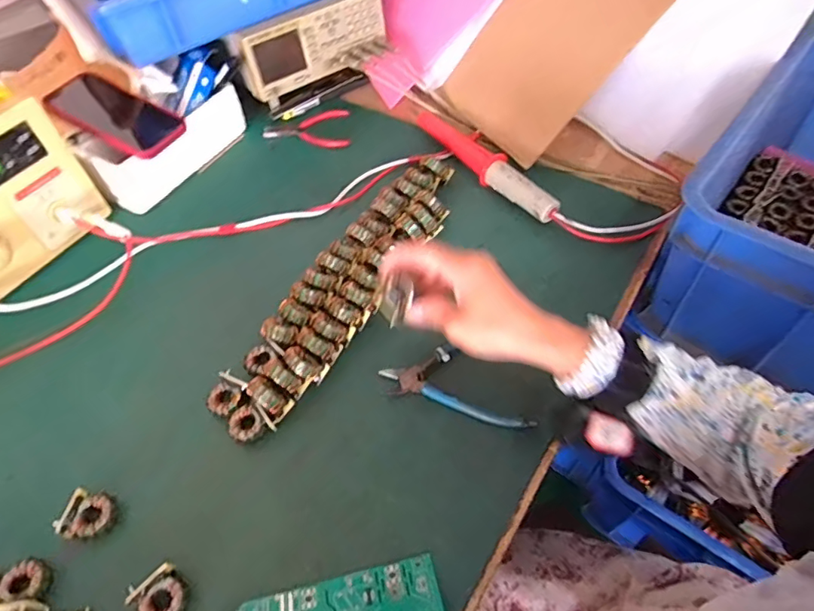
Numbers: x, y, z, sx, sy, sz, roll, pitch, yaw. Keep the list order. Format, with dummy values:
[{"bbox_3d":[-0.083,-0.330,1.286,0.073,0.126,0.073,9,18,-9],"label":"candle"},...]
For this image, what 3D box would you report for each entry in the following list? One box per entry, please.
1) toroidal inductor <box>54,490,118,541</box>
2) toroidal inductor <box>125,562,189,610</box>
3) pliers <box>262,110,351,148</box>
[{"bbox_3d":[-0.266,0.177,0.434,0.037,0.021,0.036,13,56,11],"label":"toroidal inductor"},{"bbox_3d":[-0.187,0.226,0.399,0.035,0.024,0.040,-40,62,-23],"label":"toroidal inductor"},{"bbox_3d":[-0.147,-0.253,0.752,0.125,0.013,0.082,-4,54,0],"label":"pliers"}]

